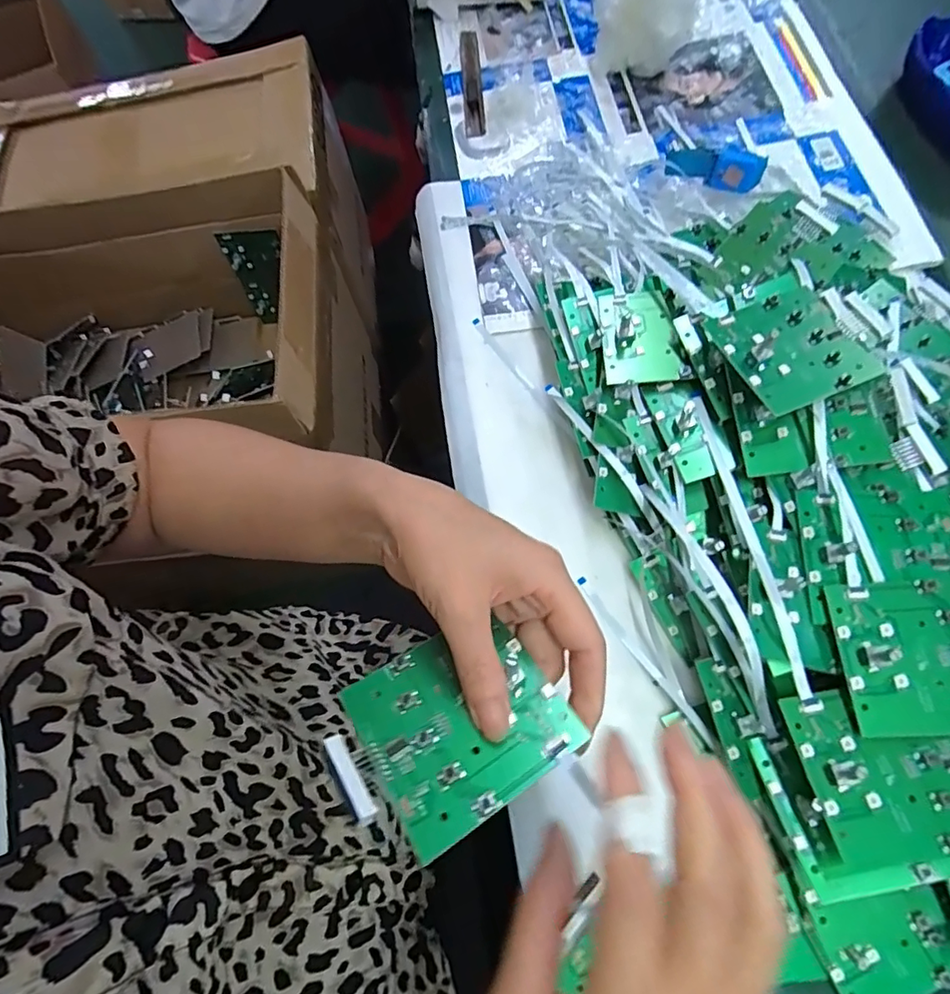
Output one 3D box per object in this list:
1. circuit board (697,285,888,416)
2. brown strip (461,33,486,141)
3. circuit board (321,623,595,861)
[{"bbox_3d":[0.191,-0.093,0.320,0.078,0.020,0.076,-23,69,-4],"label":"circuit board"},{"bbox_3d":[-0.003,-0.422,0.547,0.019,0.005,0.154,-3,69,0],"label":"brown strip"},{"bbox_3d":[-0.011,0.093,0.222,0.090,0.013,0.074,-26,53,-19],"label":"circuit board"}]

